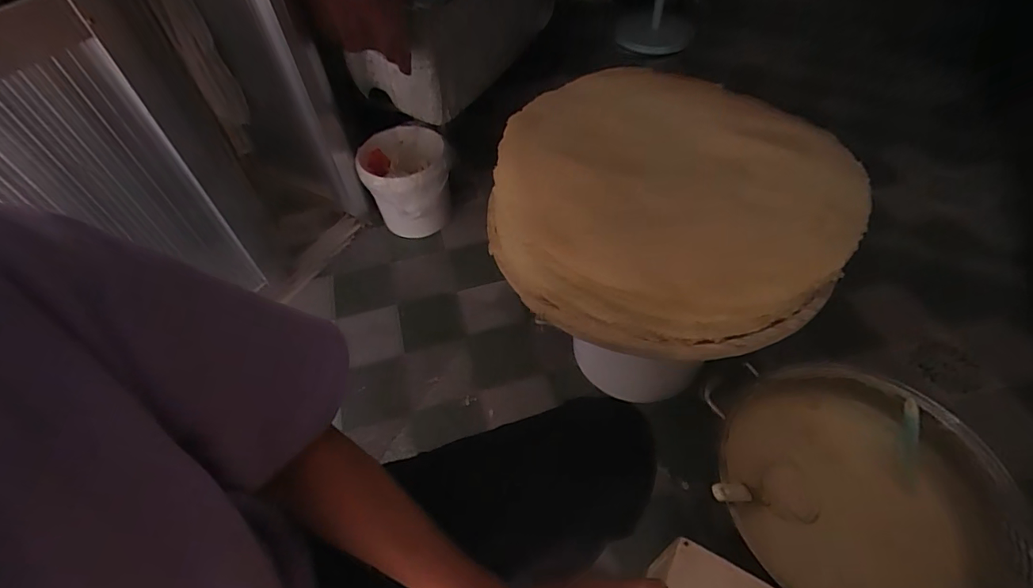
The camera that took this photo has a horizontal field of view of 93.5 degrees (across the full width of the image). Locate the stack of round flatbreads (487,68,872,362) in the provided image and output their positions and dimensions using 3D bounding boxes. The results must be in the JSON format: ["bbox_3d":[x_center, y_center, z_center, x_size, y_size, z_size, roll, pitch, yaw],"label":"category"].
[{"bbox_3d":[0.199,-0.139,0.683,0.456,0.146,0.465,-28,55,-17],"label":"stack of round flatbreads"}]

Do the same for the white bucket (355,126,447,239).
[{"bbox_3d":[-0.276,-0.272,1.268,0.220,0.230,0.235,-12,52,-6],"label":"white bucket"}]

